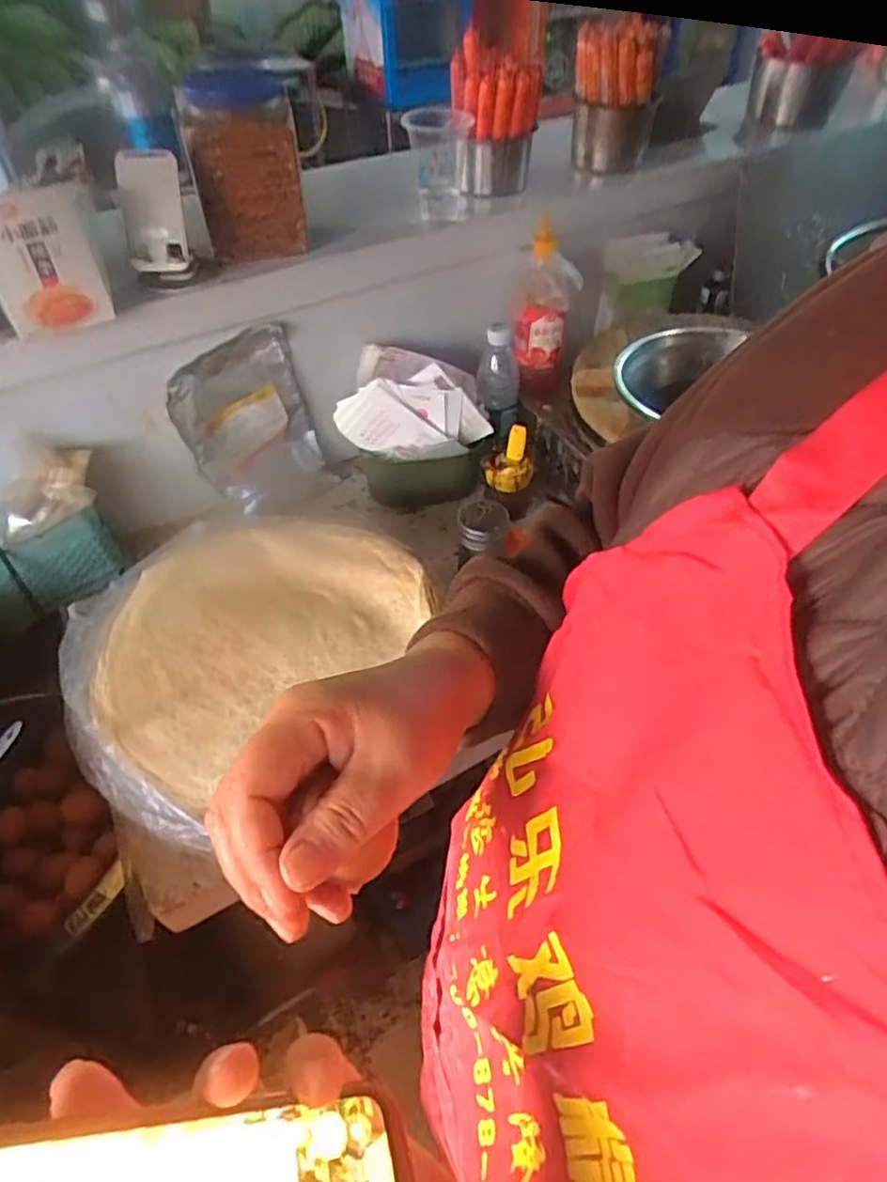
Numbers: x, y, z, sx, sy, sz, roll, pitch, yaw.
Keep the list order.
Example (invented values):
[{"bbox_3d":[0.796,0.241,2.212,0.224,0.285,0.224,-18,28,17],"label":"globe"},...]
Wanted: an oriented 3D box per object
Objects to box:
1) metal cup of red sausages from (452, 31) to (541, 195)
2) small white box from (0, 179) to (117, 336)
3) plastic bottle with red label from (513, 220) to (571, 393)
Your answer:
[{"bbox_3d":[0.072,-0.663,0.976,0.117,0.176,0.126,0,48,0],"label":"metal cup of red sausages"},{"bbox_3d":[-0.419,-0.342,0.718,0.121,0.130,0.048,-22,51,-18],"label":"small white box"},{"bbox_3d":[0.143,-0.388,0.984,0.086,0.205,0.071,9,49,8],"label":"plastic bottle with red label"}]

